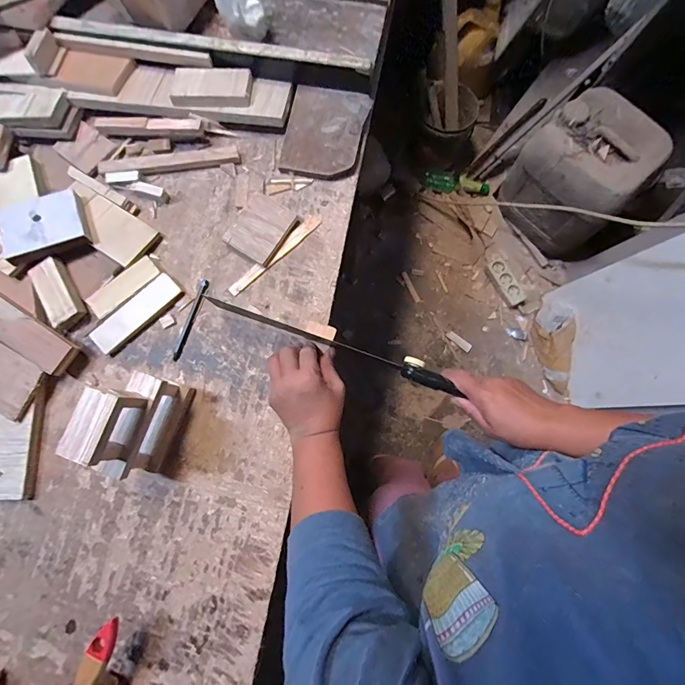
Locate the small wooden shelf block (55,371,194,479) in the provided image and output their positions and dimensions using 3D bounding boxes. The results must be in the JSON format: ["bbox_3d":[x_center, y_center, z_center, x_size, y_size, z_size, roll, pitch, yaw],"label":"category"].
[{"bbox_3d":[-0.231,0.089,0.425,0.048,0.143,0.105,20,80,4],"label":"small wooden shelf block"}]

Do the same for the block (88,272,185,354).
[{"bbox_3d":[-0.275,-0.038,0.517,0.127,0.015,0.039,-44,82,-8],"label":"block"}]

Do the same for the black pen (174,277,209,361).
[{"bbox_3d":[-0.205,-0.031,0.517,0.012,0.006,0.114,19,80,4],"label":"black pen"}]

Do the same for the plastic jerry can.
[{"bbox_3d":[0.636,-0.448,1.090,0.290,0.365,0.217,42,84,9],"label":"plastic jerry can"}]

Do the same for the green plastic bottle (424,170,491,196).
[{"bbox_3d":[0.374,-0.525,1.268,0.216,0.047,0.055,14,81,5],"label":"green plastic bottle"}]

